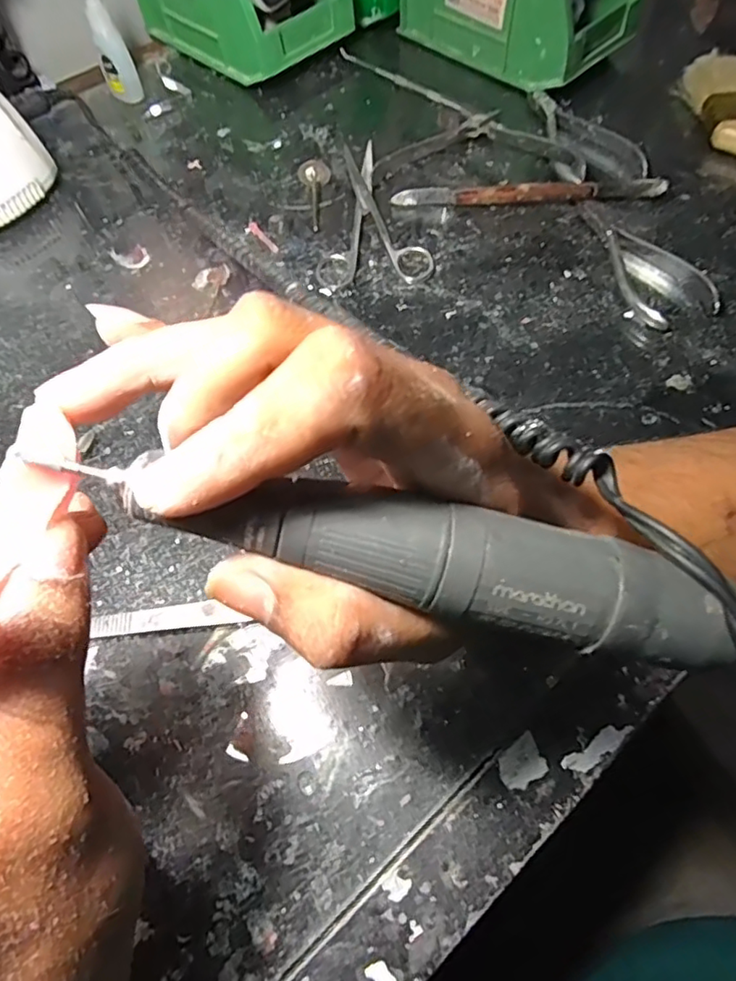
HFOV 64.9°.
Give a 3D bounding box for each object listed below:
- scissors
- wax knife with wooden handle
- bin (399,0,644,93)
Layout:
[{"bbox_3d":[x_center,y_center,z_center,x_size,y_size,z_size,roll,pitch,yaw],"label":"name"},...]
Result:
[{"bbox_3d":[0.001,-0.187,0.387,0.070,0.009,0.130,-4,62,0],"label":"scissors"},{"bbox_3d":[0.104,-0.195,0.382,0.171,0.017,0.013,2,62,3],"label":"wax knife with wooden handle"},{"bbox_3d":[0.118,-0.393,0.450,0.166,0.085,0.093,41,71,21],"label":"bin"}]

